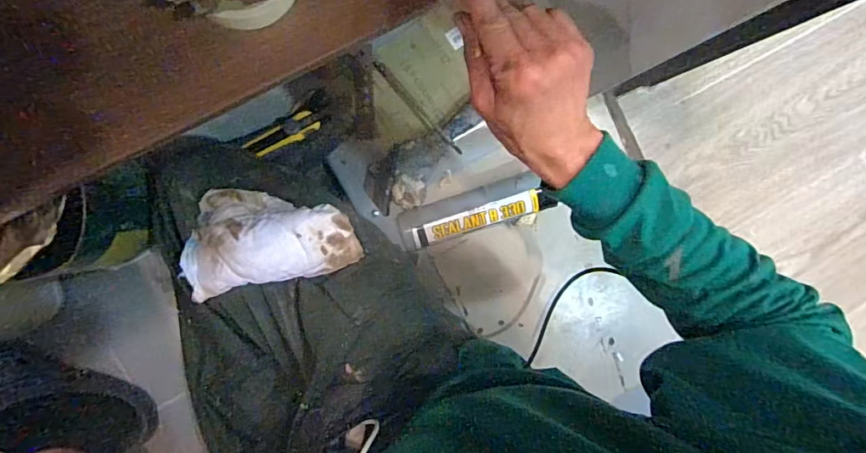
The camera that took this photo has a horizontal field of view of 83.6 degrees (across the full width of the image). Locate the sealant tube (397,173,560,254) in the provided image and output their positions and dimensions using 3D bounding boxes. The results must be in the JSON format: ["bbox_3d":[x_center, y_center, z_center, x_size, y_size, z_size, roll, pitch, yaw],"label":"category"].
[{"bbox_3d":[0.045,-0.020,0.633,0.187,0.059,0.051,-17,95,-4],"label":"sealant tube"}]

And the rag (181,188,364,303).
[{"bbox_3d":[-0.171,0.009,0.491,0.177,0.048,0.101,-14,94,-7],"label":"rag"}]

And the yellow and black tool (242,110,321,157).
[{"bbox_3d":[-0.187,-0.114,0.601,0.095,0.007,0.027,-35,97,-27],"label":"yellow and black tool"}]

